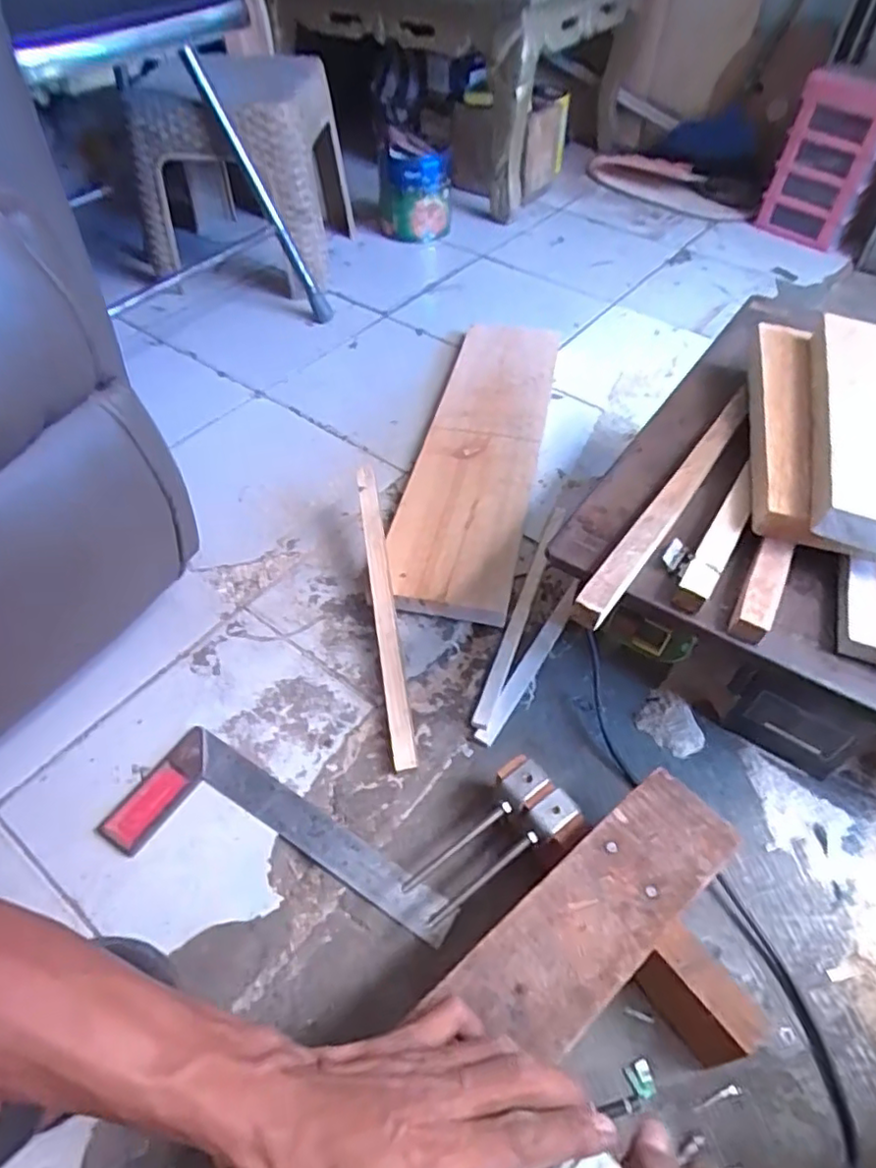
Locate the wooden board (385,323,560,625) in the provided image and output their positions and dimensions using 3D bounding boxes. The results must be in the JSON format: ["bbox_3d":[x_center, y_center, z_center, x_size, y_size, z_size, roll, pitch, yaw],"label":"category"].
[{"bbox_3d":[0.058,-0.190,0.879,0.156,0.038,0.579,11,52,7],"label":"wooden board"}]

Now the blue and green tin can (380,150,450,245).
[{"bbox_3d":[-0.049,-0.819,1.337,0.148,0.152,0.173,-1,52,-2],"label":"blue and green tin can"}]

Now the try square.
[{"bbox_3d":[-0.141,0.246,0.556,0.303,0.024,0.116,26,56,18],"label":"try square"}]

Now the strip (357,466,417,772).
[{"bbox_3d":[-0.058,0.024,0.685,0.022,0.020,0.345,-7,65,-7],"label":"strip"}]

